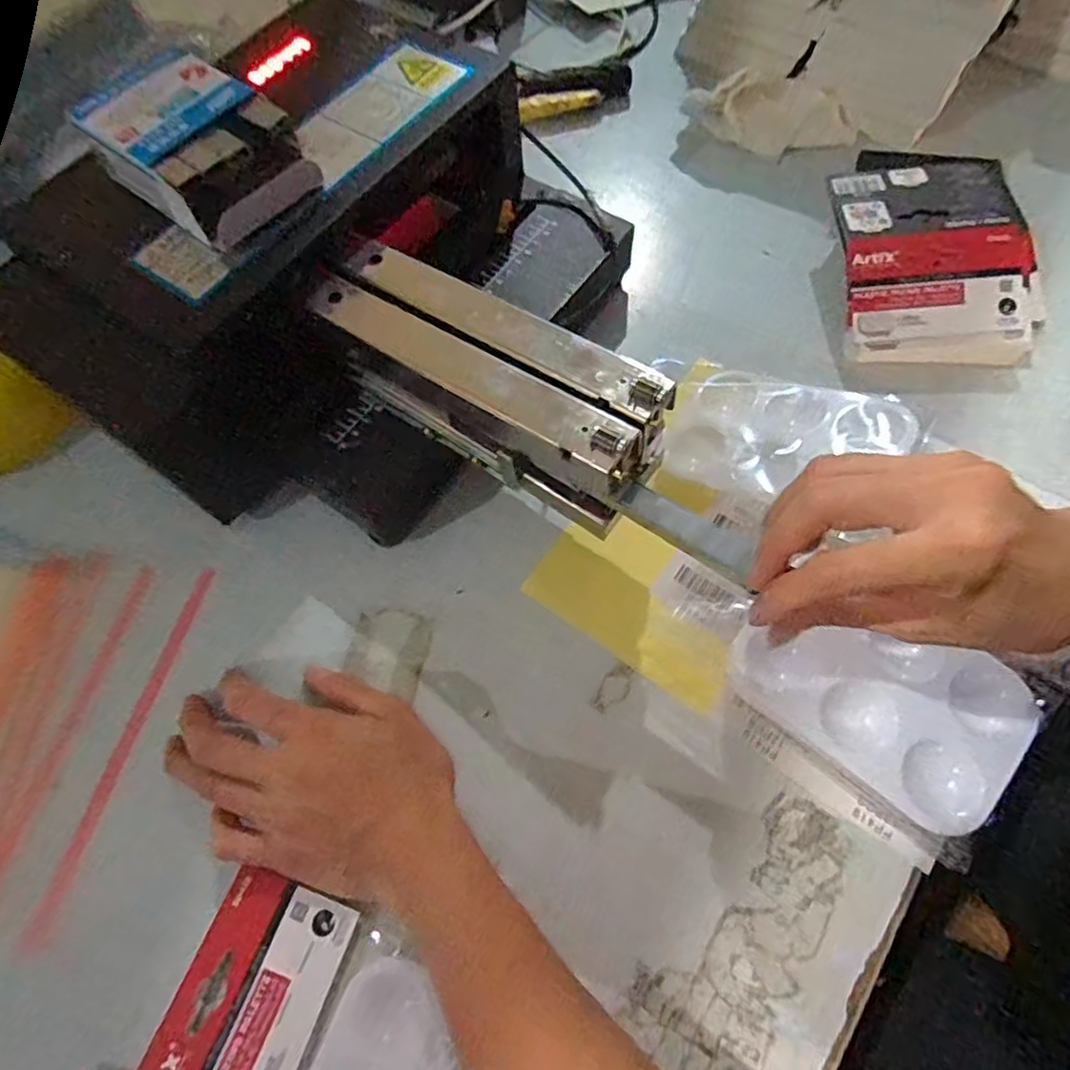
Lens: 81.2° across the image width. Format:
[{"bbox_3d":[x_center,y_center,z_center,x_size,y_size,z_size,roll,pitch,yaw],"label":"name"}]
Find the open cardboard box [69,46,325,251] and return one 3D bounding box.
[{"bbox_3d":[-0.170,-0.195,0.315,0.104,0.034,0.071,41,74,17],"label":"open cardboard box"}]

